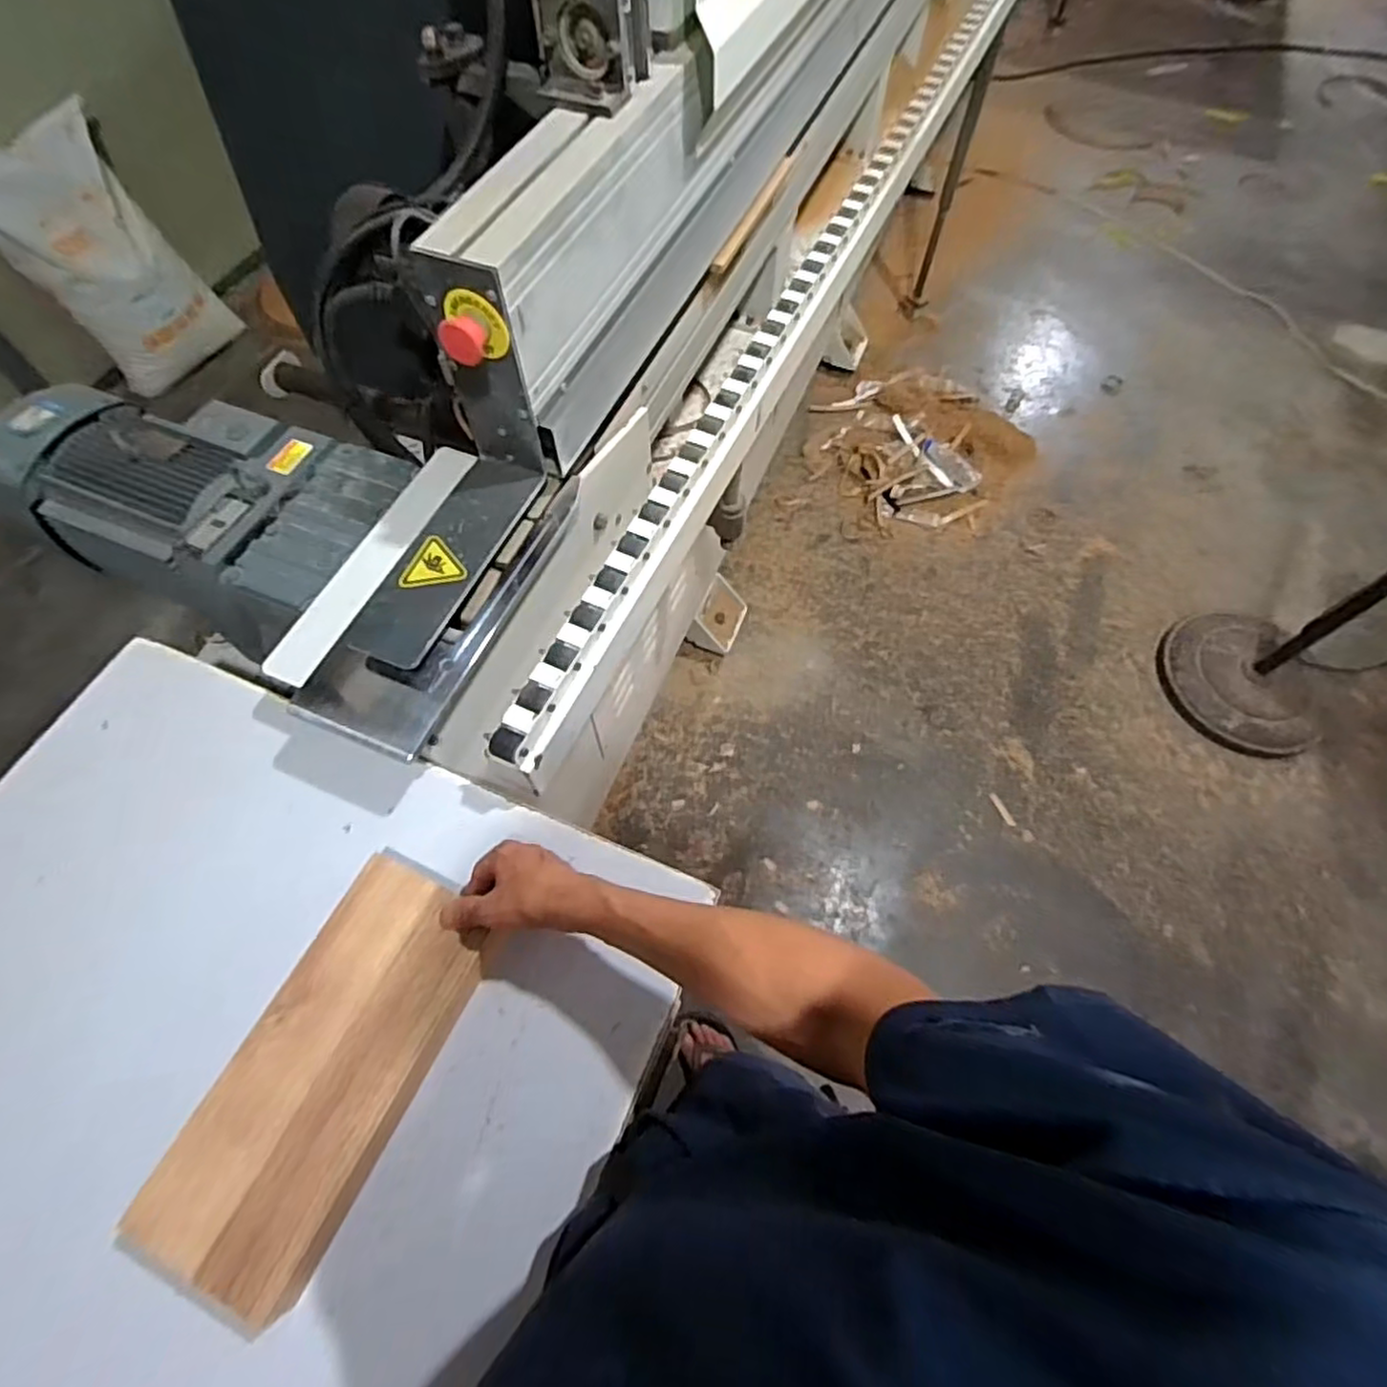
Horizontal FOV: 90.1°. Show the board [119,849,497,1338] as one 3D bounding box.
[{"bbox_3d":[-0.289,0.299,0.564,0.139,0.045,0.307,21,64,7],"label":"board"}]

